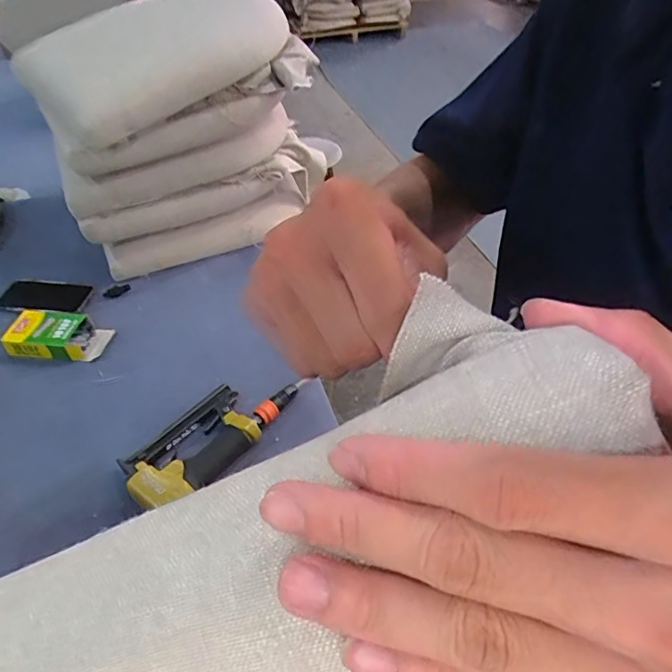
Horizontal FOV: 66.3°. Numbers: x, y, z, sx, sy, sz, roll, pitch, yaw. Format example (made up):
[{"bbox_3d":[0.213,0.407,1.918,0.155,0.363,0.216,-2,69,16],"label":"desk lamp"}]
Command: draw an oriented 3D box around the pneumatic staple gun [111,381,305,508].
[{"bbox_3d":[-0.171,0.132,0.706,0.116,0.047,0.262,29,52,27],"label":"pneumatic staple gun"}]

